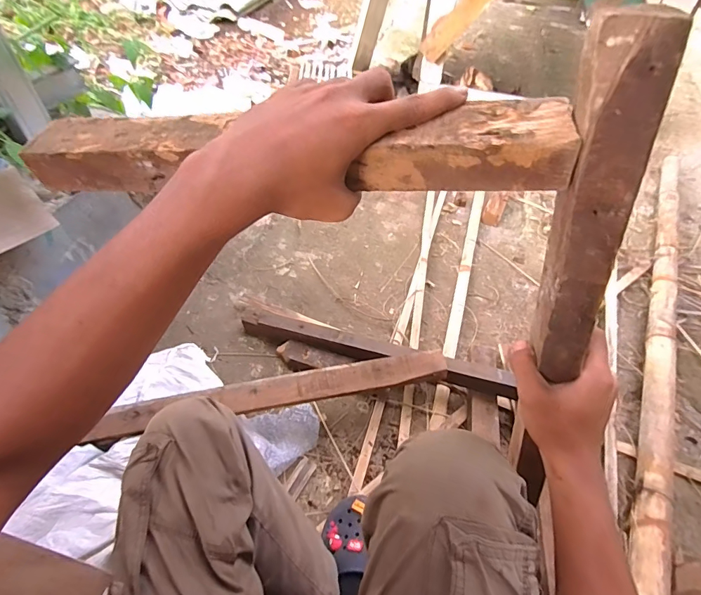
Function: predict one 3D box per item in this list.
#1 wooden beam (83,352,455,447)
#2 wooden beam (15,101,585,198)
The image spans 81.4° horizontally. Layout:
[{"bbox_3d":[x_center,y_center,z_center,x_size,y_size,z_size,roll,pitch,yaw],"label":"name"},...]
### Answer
[{"bbox_3d":[-0.128,0.194,0.842,0.682,0.033,0.064,-9,51,-9],"label":"wooden beam"},{"bbox_3d":[-0.051,-0.115,0.305,0.403,0.050,0.058,5,50,11],"label":"wooden beam"}]

